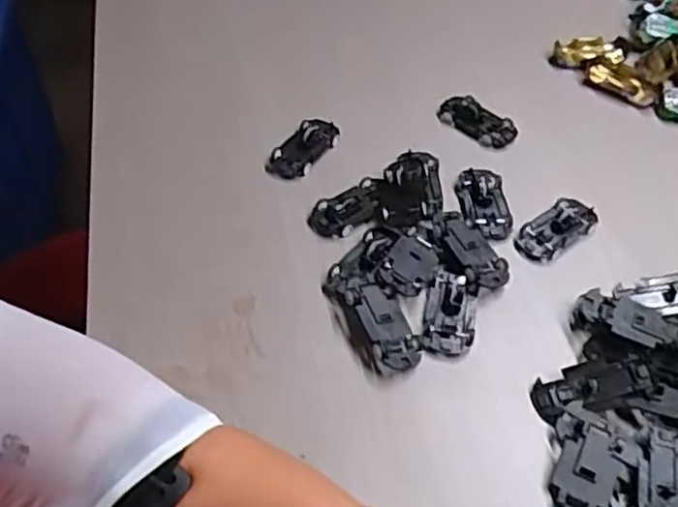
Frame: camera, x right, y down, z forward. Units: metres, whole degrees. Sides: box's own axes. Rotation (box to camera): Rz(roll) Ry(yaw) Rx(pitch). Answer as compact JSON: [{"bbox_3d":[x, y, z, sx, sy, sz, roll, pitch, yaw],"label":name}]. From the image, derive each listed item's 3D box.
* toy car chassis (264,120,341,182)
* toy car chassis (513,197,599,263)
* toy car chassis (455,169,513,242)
[{"bbox_3d":[-0.027,-0.081,0.520,0.031,0.015,0.059,26,55,18],"label":"toy car chassis"},{"bbox_3d":[0.152,-0.017,0.478,0.065,0.011,0.032,-30,58,-23],"label":"toy car chassis"},{"bbox_3d":[0.105,-0.036,0.490,0.035,0.010,0.061,1,51,-1],"label":"toy car chassis"}]

